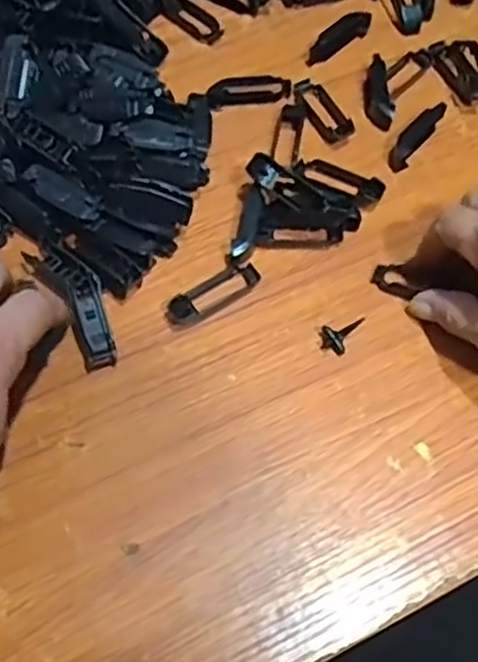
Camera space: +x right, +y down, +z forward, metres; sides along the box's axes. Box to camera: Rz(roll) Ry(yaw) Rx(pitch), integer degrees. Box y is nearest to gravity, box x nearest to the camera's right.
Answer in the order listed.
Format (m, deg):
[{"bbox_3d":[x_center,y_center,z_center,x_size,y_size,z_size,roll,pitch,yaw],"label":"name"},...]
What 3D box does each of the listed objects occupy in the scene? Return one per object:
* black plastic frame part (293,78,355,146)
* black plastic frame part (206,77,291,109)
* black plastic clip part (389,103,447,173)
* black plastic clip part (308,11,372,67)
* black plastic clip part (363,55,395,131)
[{"bbox_3d":[0.055,-0.146,0.472,0.023,0.007,0.051,-24,68,-14],"label":"black plastic frame part"},{"bbox_3d":[0.006,-0.162,0.477,0.056,0.010,0.018,-7,65,-6],"label":"black plastic frame part"},{"bbox_3d":[0.115,-0.128,0.464,0.014,0.010,0.057,33,67,13],"label":"black plastic clip part"},{"bbox_3d":[0.069,-0.206,0.498,0.057,0.011,0.014,-40,72,-19],"label":"black plastic clip part"},{"bbox_3d":[0.092,-0.159,0.477,0.015,0.014,0.054,-2,65,-4],"label":"black plastic clip part"}]

